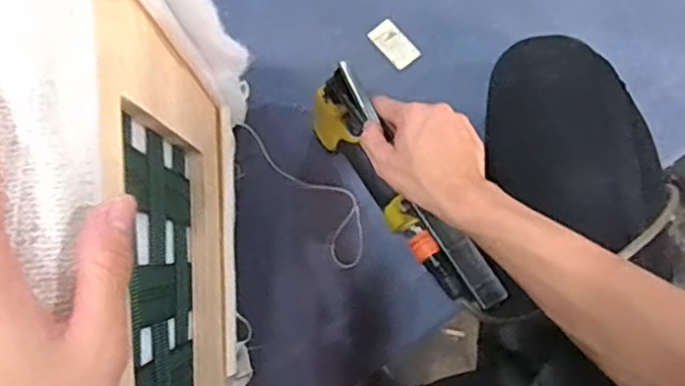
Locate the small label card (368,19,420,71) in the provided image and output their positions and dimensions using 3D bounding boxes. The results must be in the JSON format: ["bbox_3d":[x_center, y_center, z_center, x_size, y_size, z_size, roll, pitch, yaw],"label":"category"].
[{"bbox_3d":[0.063,-0.181,0.791,0.035,0.006,0.061,-41,84,-5],"label":"small label card"}]

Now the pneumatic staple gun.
[{"bbox_3d":[0.061,0.002,0.650,0.046,0.126,0.276,-33,72,-7],"label":"pneumatic staple gun"}]

